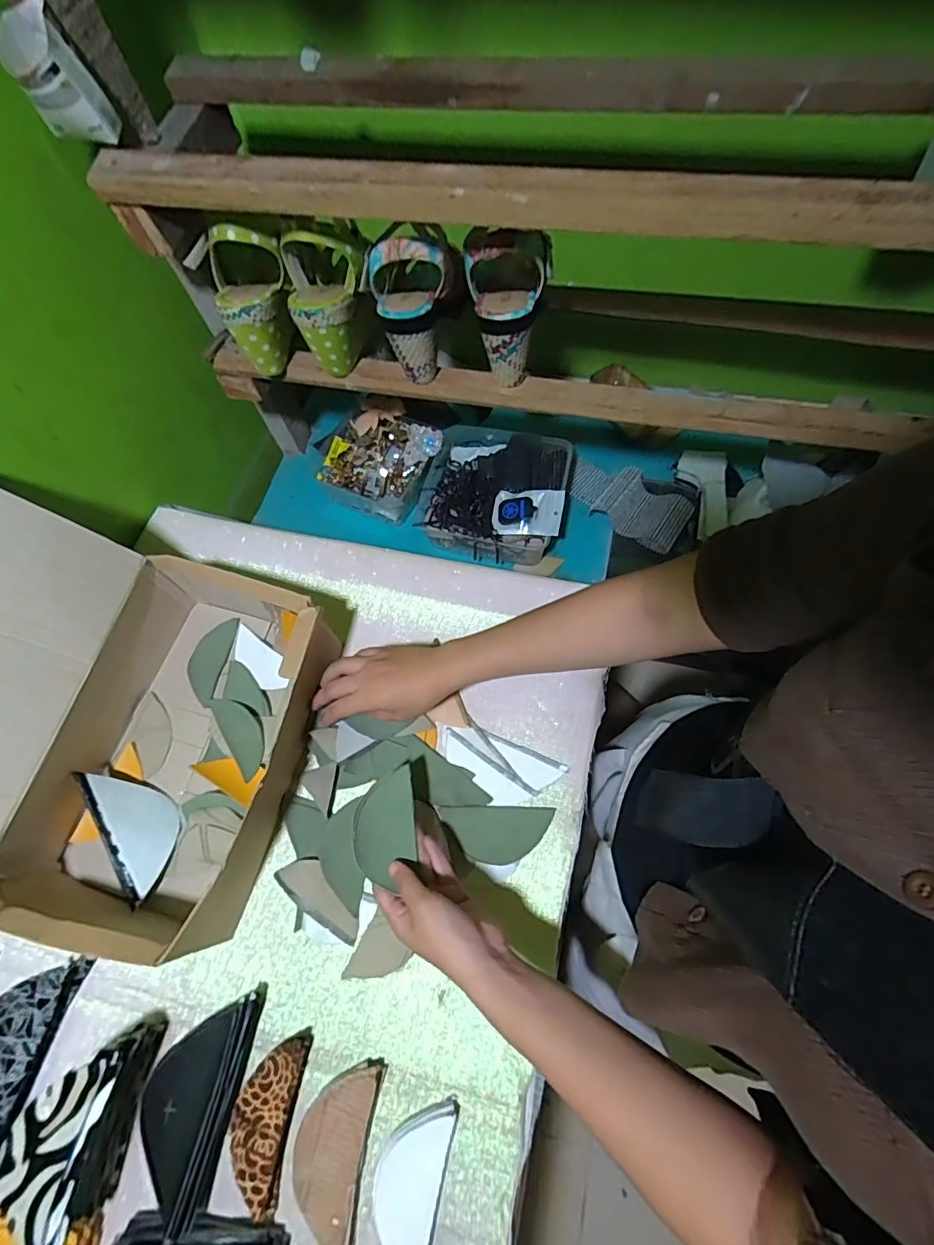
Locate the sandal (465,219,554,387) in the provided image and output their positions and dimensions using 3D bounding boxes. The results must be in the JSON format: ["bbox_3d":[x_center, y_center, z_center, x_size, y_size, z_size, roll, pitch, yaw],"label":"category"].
[{"bbox_3d":[0.038,-0.312,0.520,0.086,0.162,0.061,3,68,1],"label":"sandal"}]

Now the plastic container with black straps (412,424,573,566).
[{"bbox_3d":[0.040,-0.198,0.766,0.214,0.066,0.198,14,69,10],"label":"plastic container with black straps"}]

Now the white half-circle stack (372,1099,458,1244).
[{"bbox_3d":[-0.047,0.449,0.413,0.052,0.016,0.109,12,68,9],"label":"white half-circle stack"}]

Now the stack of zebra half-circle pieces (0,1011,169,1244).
[{"bbox_3d":[-0.313,0.402,0.416,0.064,0.067,0.124,9,69,6],"label":"stack of zebra half-circle pieces"}]

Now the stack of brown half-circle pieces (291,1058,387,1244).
[{"bbox_3d":[-0.110,0.434,0.425,0.059,0.016,0.116,7,67,7],"label":"stack of brown half-circle pieces"}]

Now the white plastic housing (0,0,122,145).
[{"bbox_3d":[-0.343,-0.455,0.436,0.062,0.076,0.045,-30,72,-11],"label":"white plastic housing"}]

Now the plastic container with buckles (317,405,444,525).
[{"bbox_3d":[-0.134,-0.253,0.807,0.181,0.070,0.156,18,69,11],"label":"plastic container with buckles"}]

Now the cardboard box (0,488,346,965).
[{"bbox_3d":[-0.339,0.081,0.457,0.326,0.240,0.334,11,69,7],"label":"cardboard box"}]

